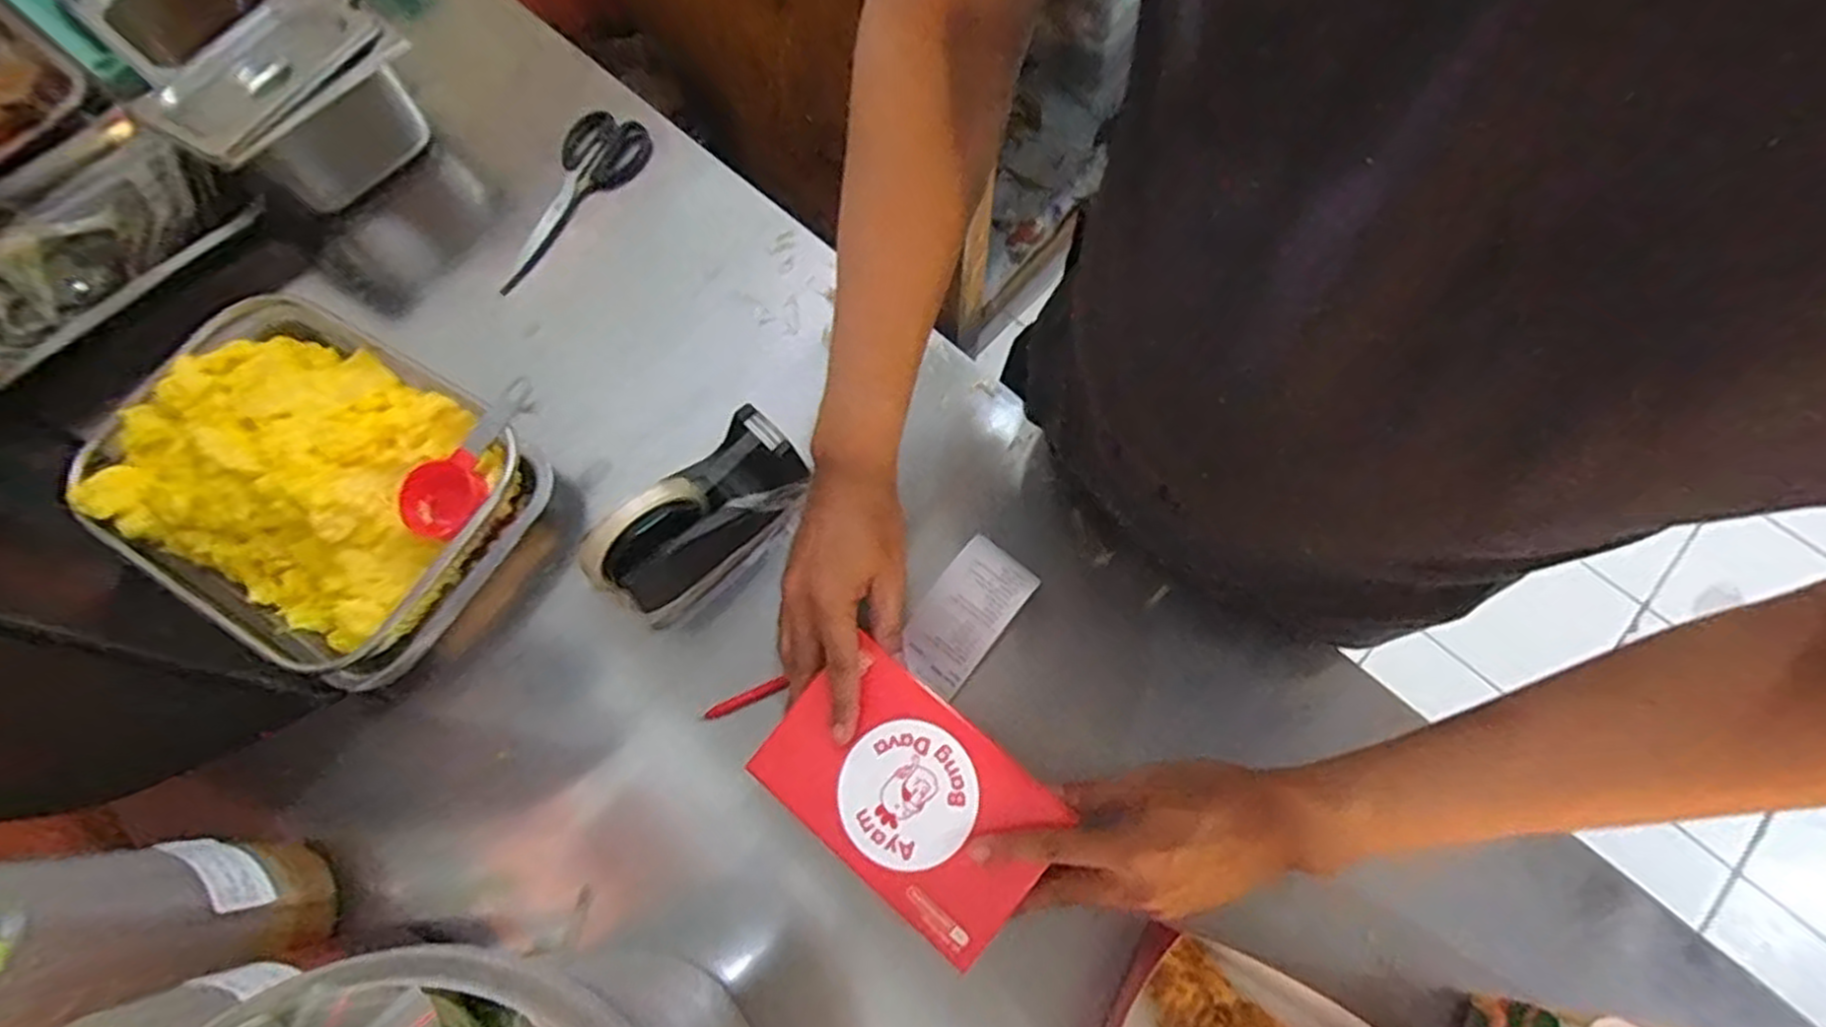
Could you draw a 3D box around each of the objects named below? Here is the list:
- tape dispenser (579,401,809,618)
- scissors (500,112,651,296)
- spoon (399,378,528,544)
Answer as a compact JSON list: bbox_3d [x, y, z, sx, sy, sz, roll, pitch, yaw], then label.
[{"bbox_3d":[-0.150,0.002,0.556,0.160,0.098,0.061,-41,74,-13],"label":"tape dispenser"},{"bbox_3d":[-0.316,-0.284,0.711,0.059,0.020,0.194,27,72,11],"label":"scissors"},{"bbox_3d":[-0.312,-0.035,0.562,0.054,0.029,0.131,38,91,14],"label":"spoon"}]

